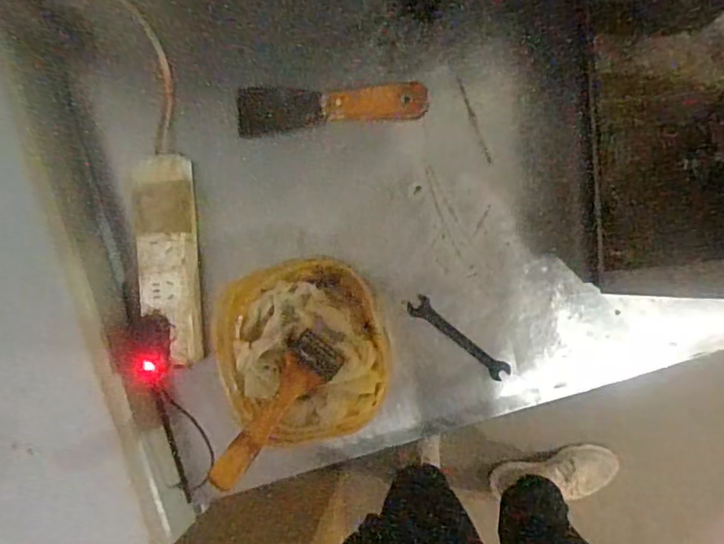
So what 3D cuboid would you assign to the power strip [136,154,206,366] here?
[{"bbox_3d":[-0.186,-0.012,0.570,0.061,0.042,0.202,-4,89,6],"label":"power strip"}]

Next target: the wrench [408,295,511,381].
[{"bbox_3d":[0.095,0.064,0.571,0.115,0.010,0.022,38,93,5],"label":"wrench"}]

